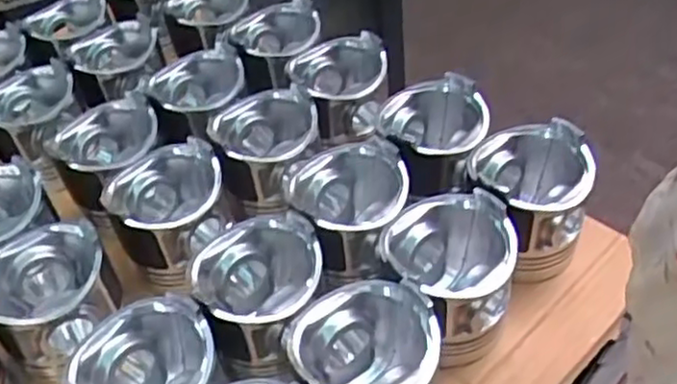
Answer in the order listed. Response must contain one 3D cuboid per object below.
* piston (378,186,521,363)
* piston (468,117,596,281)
[{"bbox_3d":[0.070,0.058,0.457,0.078,0.086,0.082,-4,44,3],"label":"piston"},{"bbox_3d":[0.131,0.006,0.499,0.083,0.078,0.087,8,46,16],"label":"piston"}]

